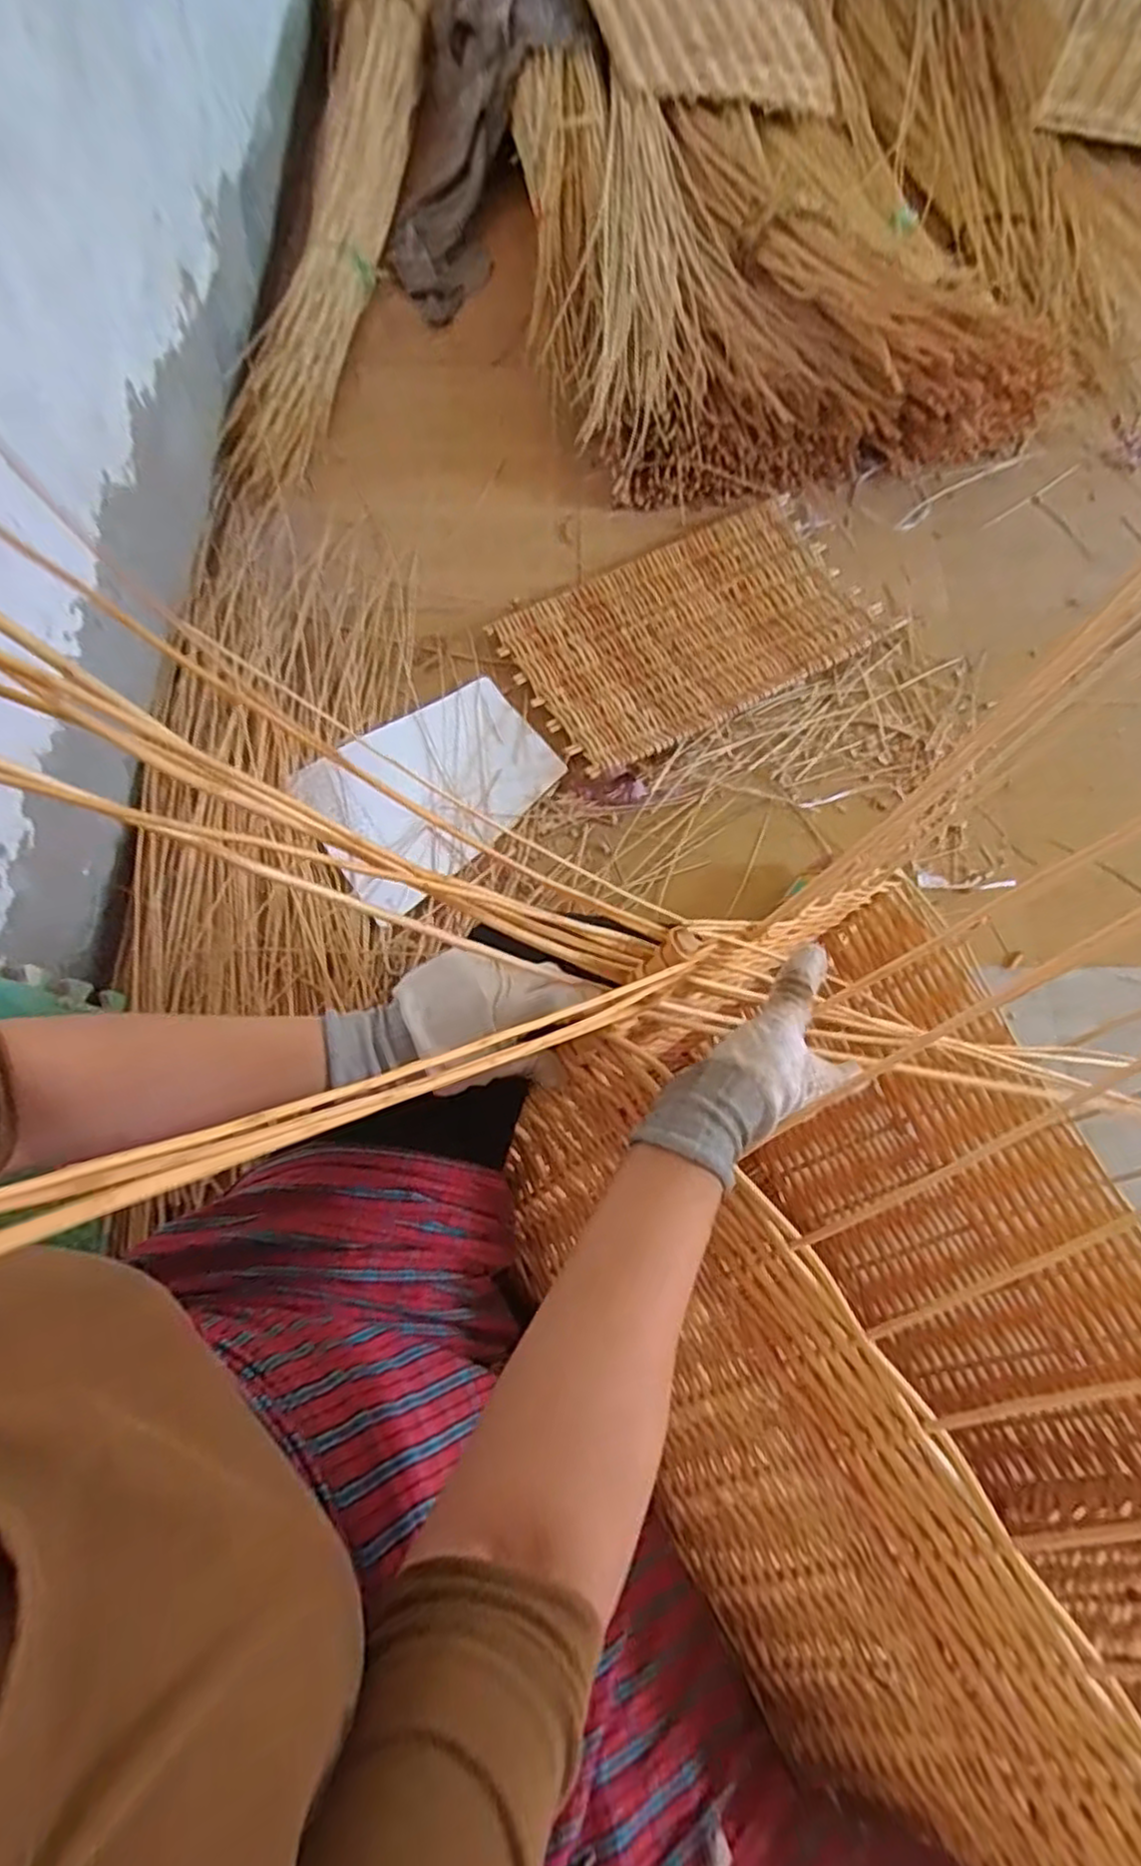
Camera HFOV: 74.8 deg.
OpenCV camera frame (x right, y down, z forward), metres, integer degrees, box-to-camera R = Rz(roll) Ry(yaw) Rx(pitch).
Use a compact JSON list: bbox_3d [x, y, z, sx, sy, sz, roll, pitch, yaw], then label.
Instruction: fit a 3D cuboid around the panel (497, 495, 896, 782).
[{"bbox_3d":[0.192,-0.477,1.175,0.546,0.028,0.330,-28,75,-9],"label":"panel"}]

